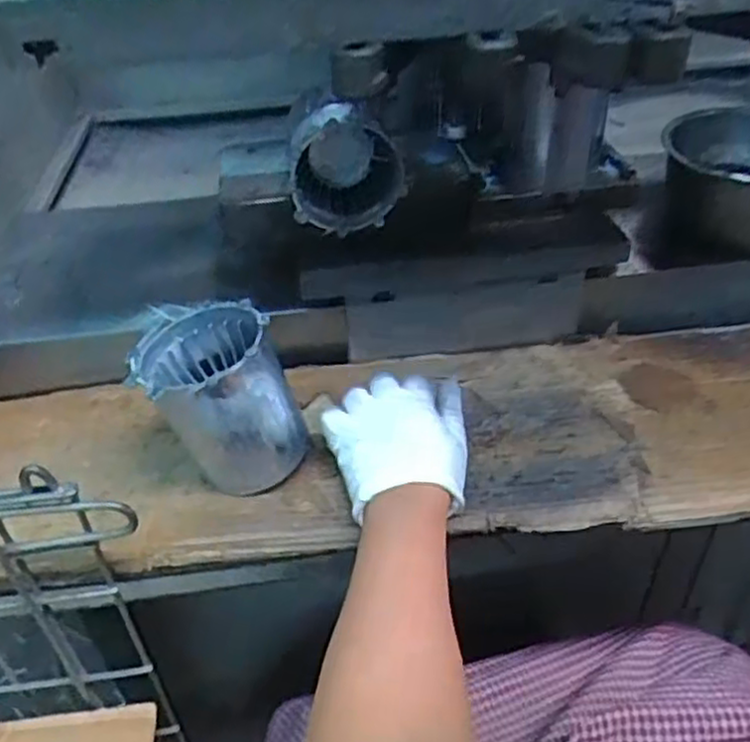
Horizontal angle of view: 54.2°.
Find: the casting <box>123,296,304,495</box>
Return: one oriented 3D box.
[{"bbox_3d":[-0.116,0.024,0.546,0.097,0.111,0.095,-28,46,-27],"label":"casting"}]

